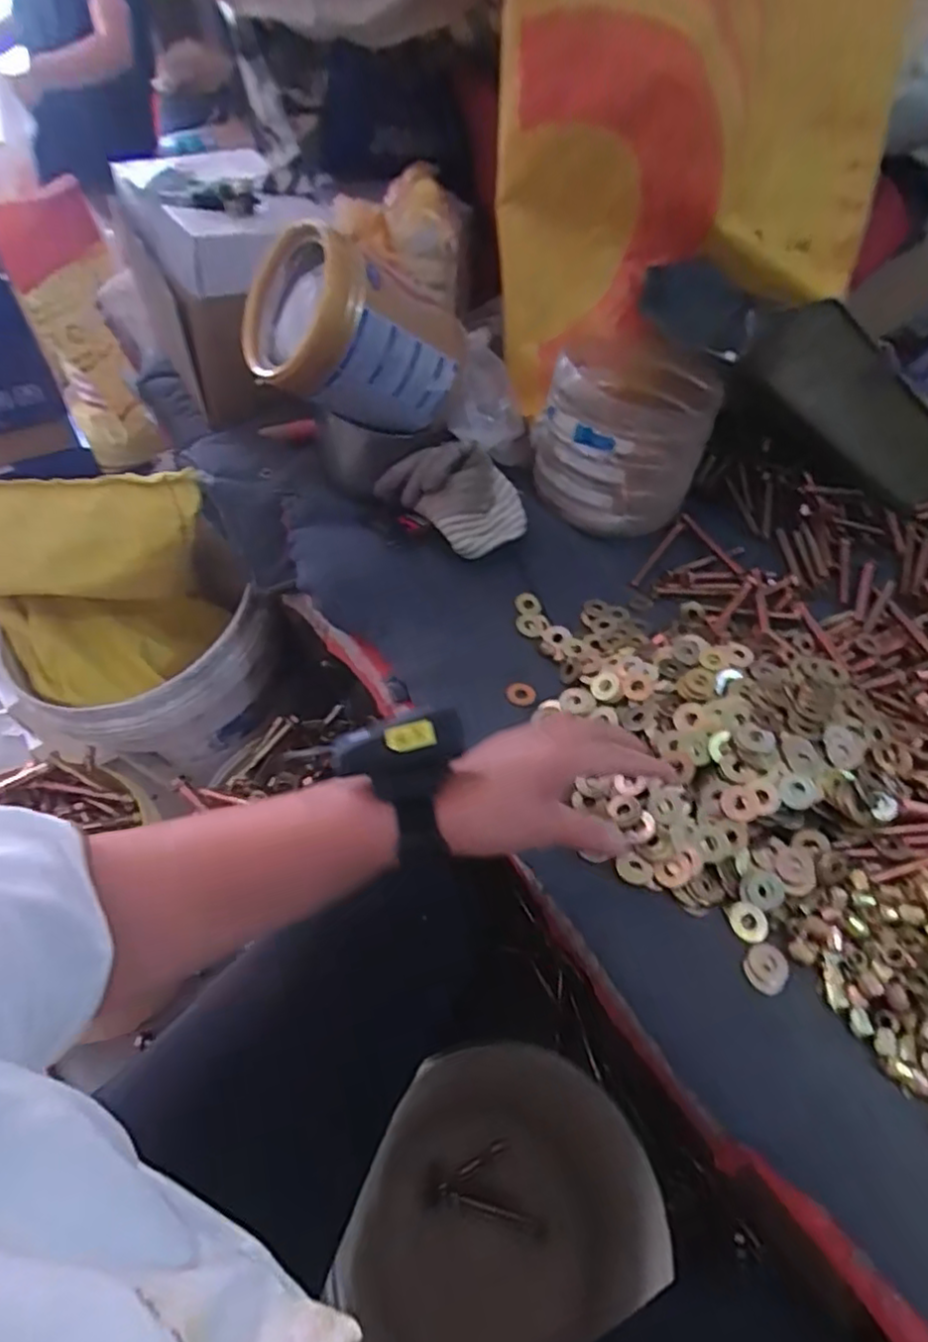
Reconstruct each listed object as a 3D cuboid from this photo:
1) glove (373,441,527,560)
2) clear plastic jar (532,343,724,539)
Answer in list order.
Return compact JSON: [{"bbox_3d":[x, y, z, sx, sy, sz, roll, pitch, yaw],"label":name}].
[{"bbox_3d":[-0.008,-0.171,0.644,0.084,0.059,0.140,-35,60,-26],"label":"glove"},{"bbox_3d":[0.157,-0.232,0.691,0.169,0.137,0.146,15,52,10],"label":"clear plastic jar"}]

